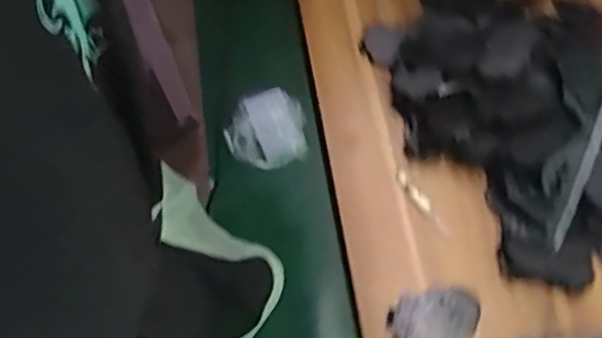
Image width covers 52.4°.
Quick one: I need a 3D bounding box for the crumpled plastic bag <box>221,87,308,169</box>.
[{"bbox_3d":[-0.056,-0.062,0.927,0.118,0.027,0.117,-8,65,0],"label":"crumpled plastic bag"}]

